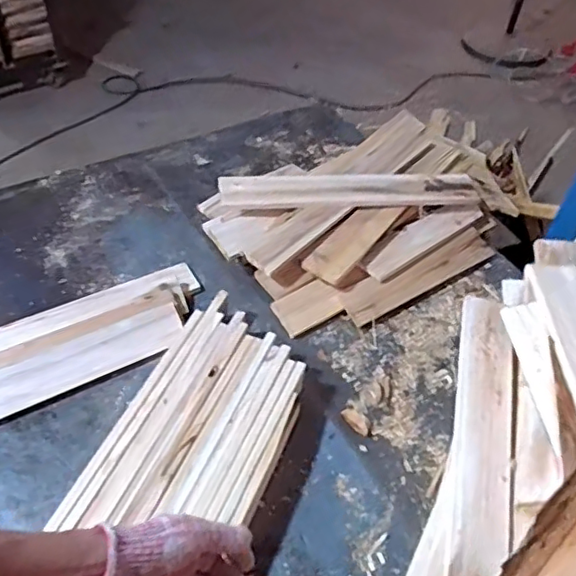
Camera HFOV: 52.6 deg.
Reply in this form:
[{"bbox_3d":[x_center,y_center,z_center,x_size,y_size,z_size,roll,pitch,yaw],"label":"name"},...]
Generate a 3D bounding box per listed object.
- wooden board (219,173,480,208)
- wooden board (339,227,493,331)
[{"bbox_3d":[0.119,-0.178,1.054,0.472,0.021,0.067,-2,72,-13],"label":"wooden board"},{"bbox_3d":[0.236,-0.024,1.040,0.317,0.008,0.067,-25,77,-21],"label":"wooden board"}]

